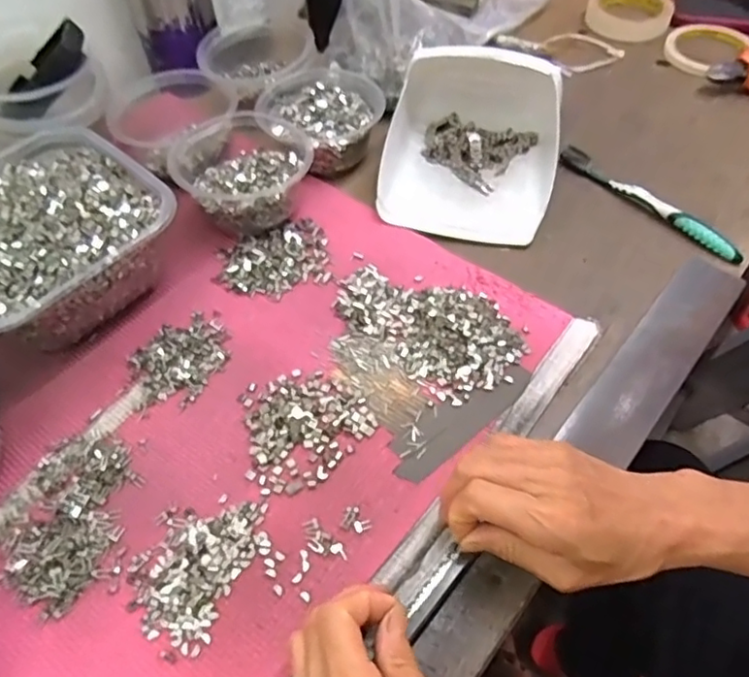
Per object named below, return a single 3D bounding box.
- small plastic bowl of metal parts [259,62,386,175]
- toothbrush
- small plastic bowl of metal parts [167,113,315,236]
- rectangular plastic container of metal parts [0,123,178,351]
[{"bbox_3d":[-0.049,-0.217,0.599,0.108,0.042,0.112,-37,63,-22],"label":"small plastic bowl of metal parts"},{"bbox_3d":[0.246,-0.125,0.551,0.017,0.016,0.184,-38,63,-22],"label":"toothbrush"},{"bbox_3d":[-0.115,-0.149,0.540,0.117,0.059,0.125,-9,56,-6],"label":"small plastic bowl of metal parts"},{"bbox_3d":[-0.261,-0.078,0.483,0.177,0.081,0.169,36,63,22],"label":"rectangular plastic container of metal parts"}]

